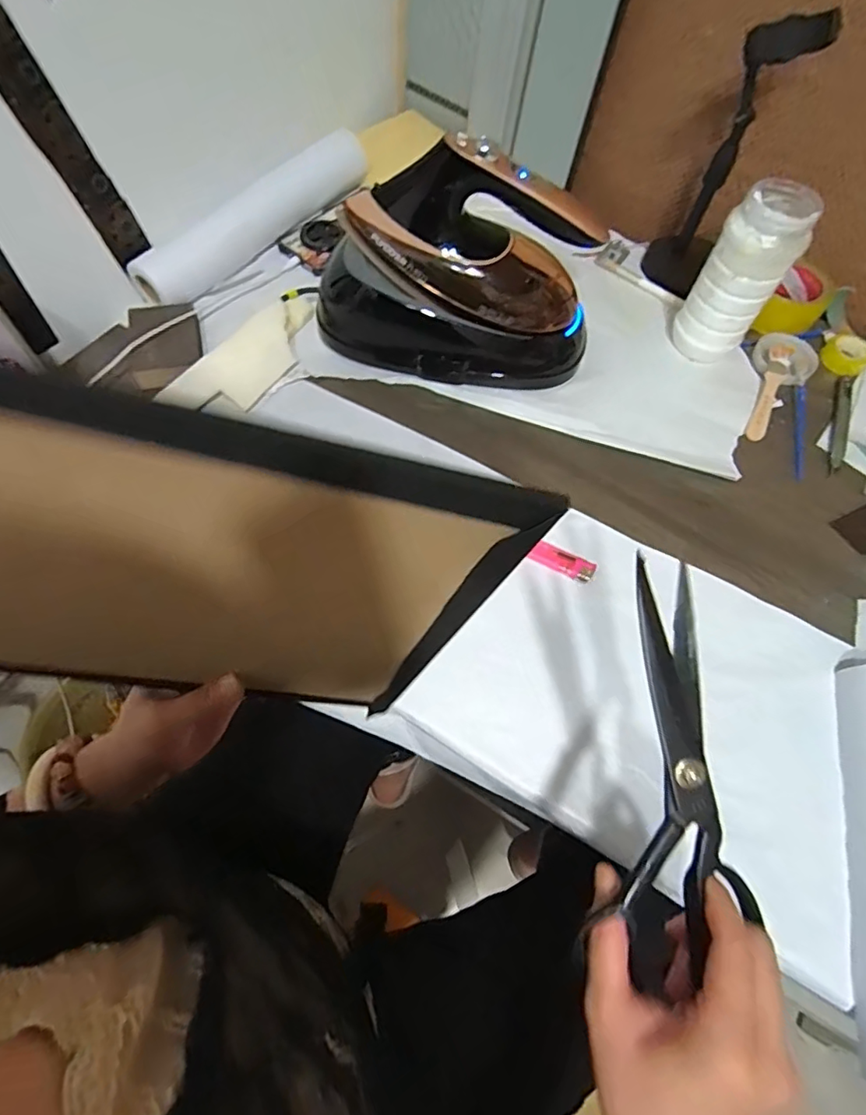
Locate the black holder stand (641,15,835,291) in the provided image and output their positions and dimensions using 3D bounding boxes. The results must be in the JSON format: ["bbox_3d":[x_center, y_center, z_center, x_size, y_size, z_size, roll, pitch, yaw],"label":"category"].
[{"bbox_3d":[0.320,-0.426,0.603,0.079,0.265,0.075,24,65,9],"label":"black holder stand"}]

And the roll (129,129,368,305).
[{"bbox_3d":[-0.221,-0.423,0.666,0.059,0.067,0.341,38,68,15],"label":"roll"}]

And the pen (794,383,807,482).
[{"bbox_3d":[0.409,-0.139,0.593,0.015,0.010,0.128,14,64,4],"label":"pen"}]

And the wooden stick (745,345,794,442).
[{"bbox_3d":[0.389,-0.192,0.618,0.024,0.006,0.142,22,71,14],"label":"wooden stick"}]

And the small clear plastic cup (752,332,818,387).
[{"bbox_3d":[0.421,-0.239,0.640,0.067,0.017,0.082,31,66,12],"label":"small clear plastic cup"}]

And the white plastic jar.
[{"bbox_3d":[0.331,-0.297,0.585,0.076,0.171,0.079,1,63,-3],"label":"white plastic jar"}]

